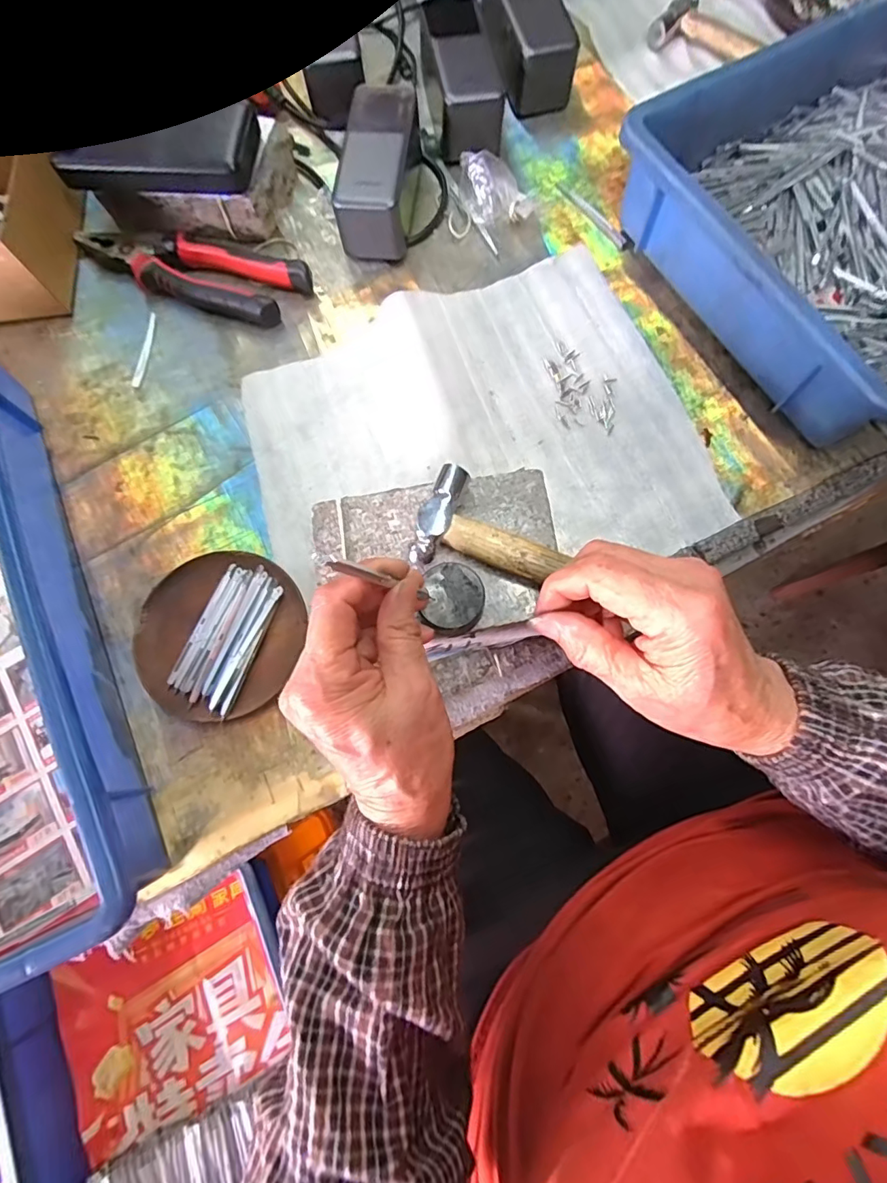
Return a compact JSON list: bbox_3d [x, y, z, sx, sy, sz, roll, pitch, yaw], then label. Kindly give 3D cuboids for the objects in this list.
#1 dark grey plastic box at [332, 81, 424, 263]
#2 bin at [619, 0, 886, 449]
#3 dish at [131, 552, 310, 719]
[{"bbox_3d":[-0.053,-0.352,0.433,0.055,0.057,0.128,6,76,3],"label":"dark grey plastic box"},{"bbox_3d":[0.393,-0.329,0.400,0.458,0.083,0.283,-31,77,-6],"label":"bin"},{"bbox_3d":[-0.155,0.028,0.354,0.117,0.018,0.108,0,76,2],"label":"dish"}]

